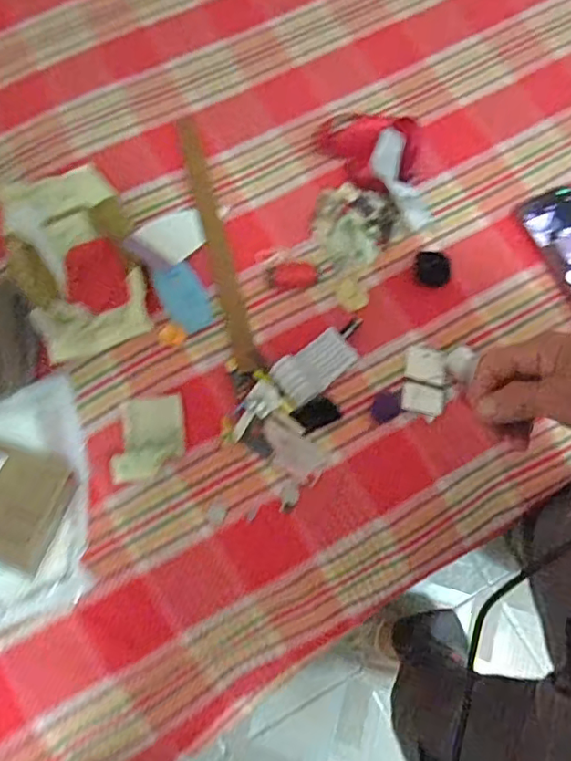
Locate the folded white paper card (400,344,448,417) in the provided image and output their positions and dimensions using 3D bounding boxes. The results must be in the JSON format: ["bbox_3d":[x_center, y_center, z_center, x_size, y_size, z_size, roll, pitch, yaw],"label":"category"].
[{"bbox_3d":[0.147,-0.001,0.602,0.043,0.008,0.073,11,75,2],"label":"folded white paper card"}]

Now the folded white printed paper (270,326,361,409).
[{"bbox_3d":[0.032,-0.015,0.593,0.084,0.025,0.048,-37,79,-10],"label":"folded white printed paper"}]

